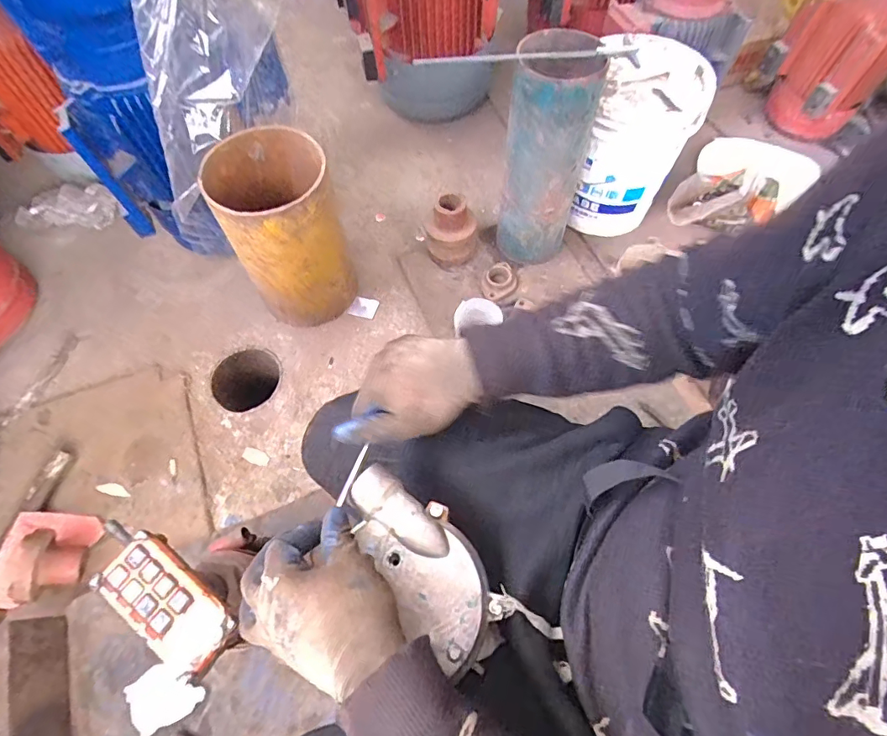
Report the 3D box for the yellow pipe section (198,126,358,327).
[{"bbox_3d":[-0.304,-0.260,0.963,0.199,0.330,0.204,-24,64,-11],"label":"yellow pipe section"}]

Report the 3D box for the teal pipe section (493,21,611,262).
[{"bbox_3d":[0.204,-0.424,0.967,0.153,0.409,0.163,6,63,4],"label":"teal pipe section"}]

